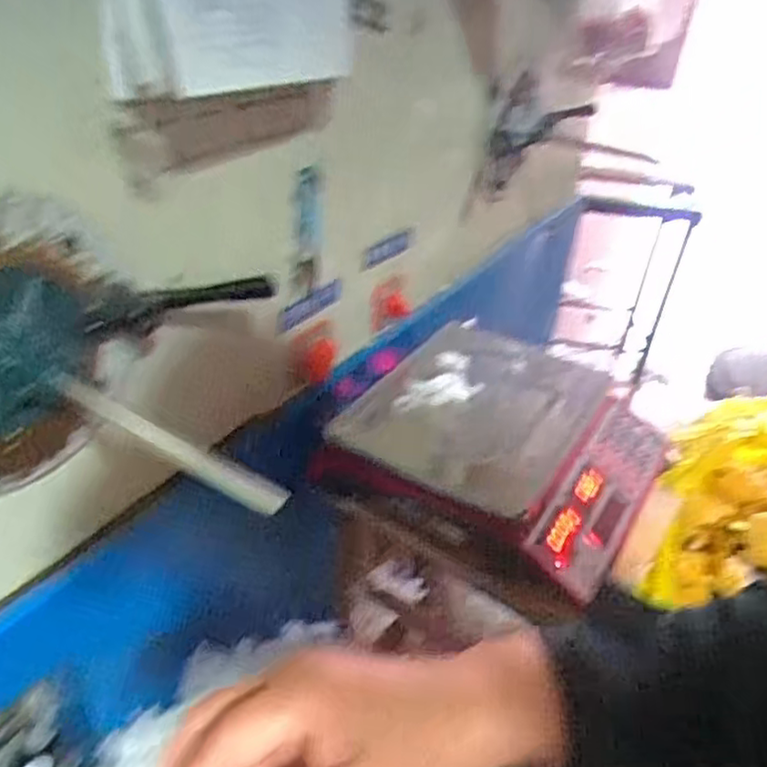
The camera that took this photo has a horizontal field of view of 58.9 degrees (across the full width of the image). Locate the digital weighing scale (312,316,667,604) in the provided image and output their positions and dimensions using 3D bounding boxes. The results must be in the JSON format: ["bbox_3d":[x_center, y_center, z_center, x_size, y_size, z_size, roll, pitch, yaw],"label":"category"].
[{"bbox_3d":[0.137,0.058,0.758,0.302,0.086,0.318,23,38,25],"label":"digital weighing scale"}]

